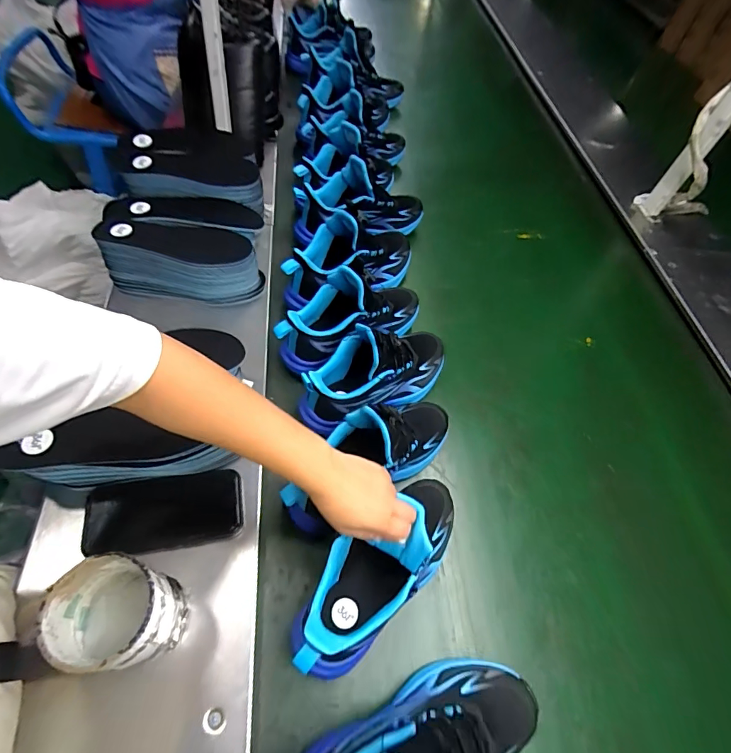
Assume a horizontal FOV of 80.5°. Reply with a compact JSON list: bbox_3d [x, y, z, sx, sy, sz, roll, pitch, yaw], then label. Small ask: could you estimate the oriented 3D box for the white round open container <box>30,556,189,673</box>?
[{"bbox_3d":[-0.215,0.210,0.387,0.085,0.115,0.071,9,57,5],"label":"white round open container"}]

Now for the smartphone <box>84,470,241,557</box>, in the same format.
[{"bbox_3d":[-0.225,0.154,0.489,0.162,0.008,0.080,-4,62,-12],"label":"smartphone"}]

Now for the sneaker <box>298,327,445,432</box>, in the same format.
[{"bbox_3d":[0.022,-0.015,0.590,0.244,0.133,0.086,-16,55,-38],"label":"sneaker"}]

